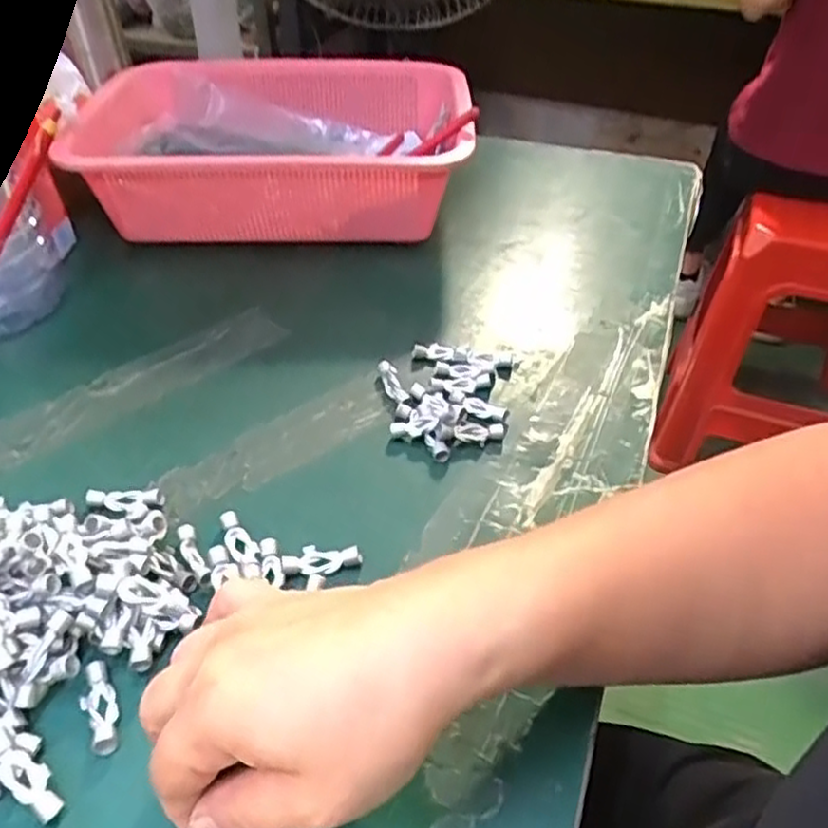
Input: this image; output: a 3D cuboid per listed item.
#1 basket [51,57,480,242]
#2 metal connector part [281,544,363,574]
[{"bbox_3d":[-0.102,-0.213,0.602,0.284,0.093,0.206,4,42,3],"label":"basket"},{"bbox_3d":[-0.043,0.068,0.346,0.036,0.006,0.013,-2,42,-4],"label":"metal connector part"}]

